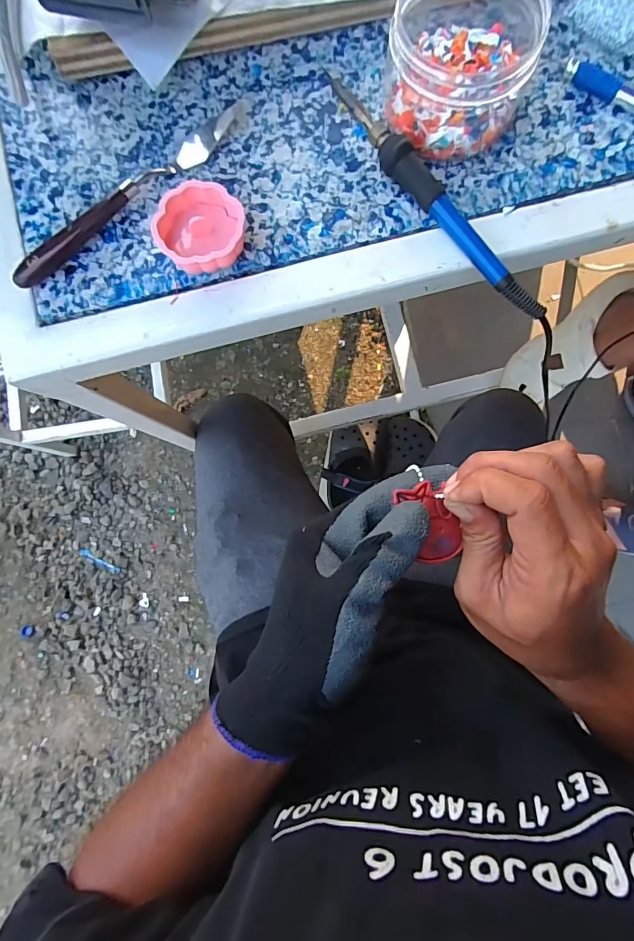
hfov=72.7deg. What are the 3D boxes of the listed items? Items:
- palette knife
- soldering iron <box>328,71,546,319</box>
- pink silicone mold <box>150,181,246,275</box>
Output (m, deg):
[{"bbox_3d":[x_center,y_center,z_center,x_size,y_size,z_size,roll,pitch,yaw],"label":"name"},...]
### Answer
[{"bbox_3d":[-0.126,-0.192,0.291,0.195,0.016,0.022,-42,85,1],"label":"palette knife"},{"bbox_3d":[0.077,-0.184,0.284,0.028,0.022,0.213,-40,86,-1],"label":"soldering iron"},{"bbox_3d":[-0.076,-0.158,0.284,0.056,0.025,0.052,0,86,2],"label":"pink silicone mold"}]

